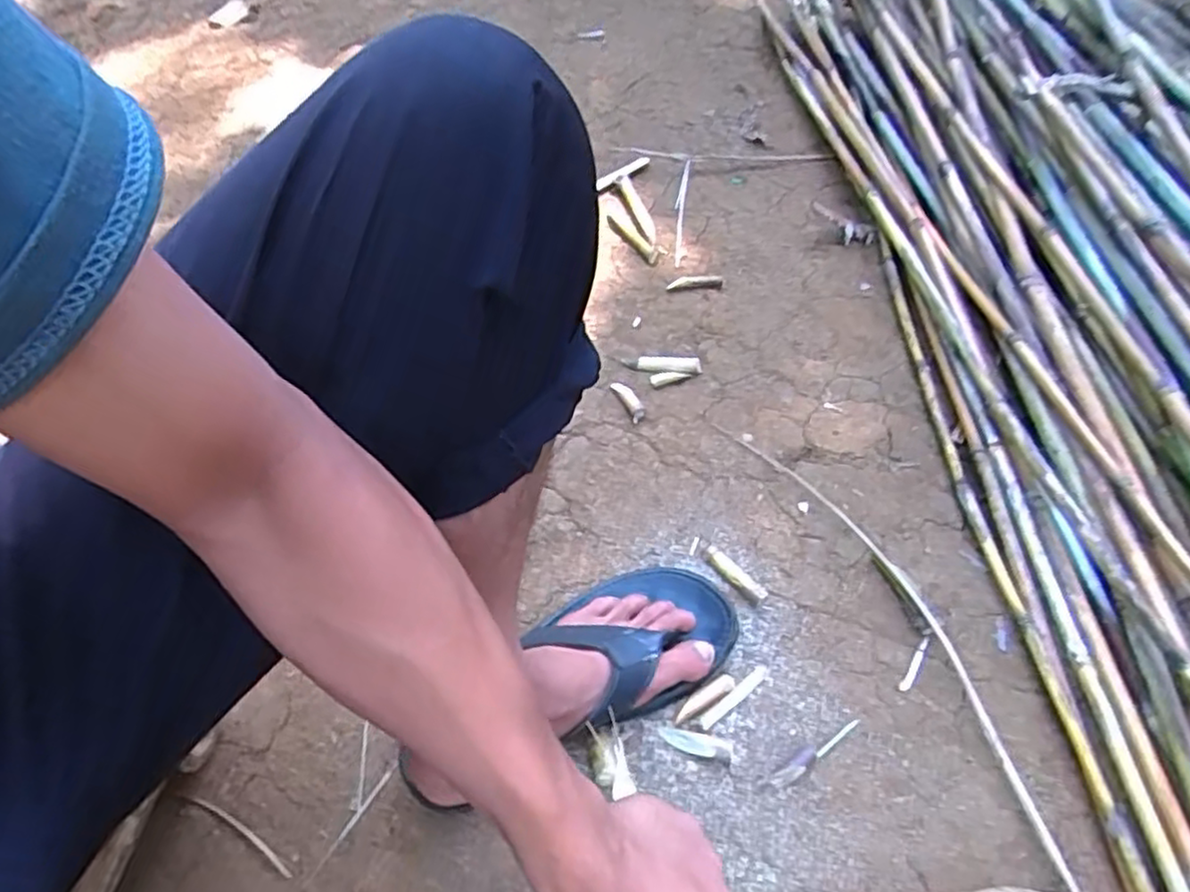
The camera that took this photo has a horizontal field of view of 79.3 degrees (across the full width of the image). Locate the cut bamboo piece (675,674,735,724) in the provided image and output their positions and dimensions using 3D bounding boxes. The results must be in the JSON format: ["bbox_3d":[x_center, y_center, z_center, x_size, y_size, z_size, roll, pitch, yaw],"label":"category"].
[{"bbox_3d":[0.087,0.202,0.571,0.058,0.010,0.014,-31,60,-17],"label":"cut bamboo piece"}]

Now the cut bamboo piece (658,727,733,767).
[{"bbox_3d":[0.077,0.229,0.554,0.056,0.011,0.016,16,58,13],"label":"cut bamboo piece"}]

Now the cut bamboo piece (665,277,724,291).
[{"bbox_3d":[0.118,-0.193,0.850,0.064,0.007,0.023,1,56,3],"label":"cut bamboo piece"}]

